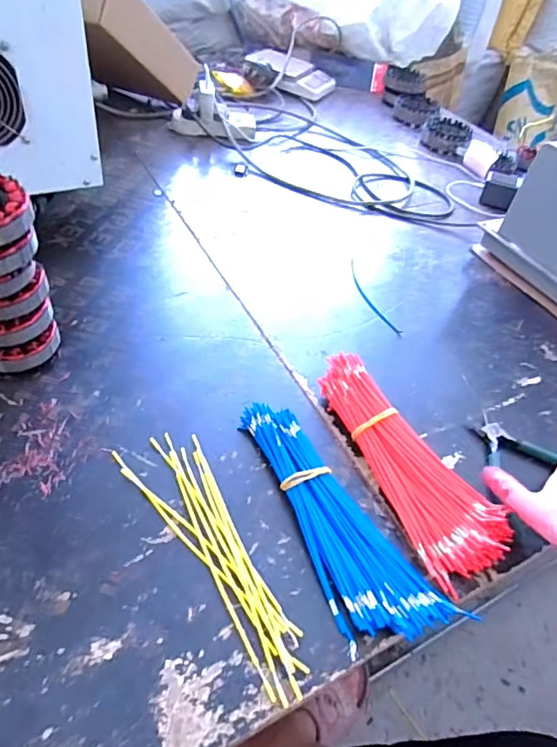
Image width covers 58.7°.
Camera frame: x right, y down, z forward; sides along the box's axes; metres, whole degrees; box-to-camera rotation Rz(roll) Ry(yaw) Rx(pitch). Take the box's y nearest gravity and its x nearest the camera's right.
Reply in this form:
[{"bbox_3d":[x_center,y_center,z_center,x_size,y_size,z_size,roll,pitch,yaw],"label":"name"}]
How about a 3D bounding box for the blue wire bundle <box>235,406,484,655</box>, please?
[{"bbox_3d":[0.043,0.124,0.453,0.086,0.022,0.253,-19,53,-27],"label":"blue wire bundle"}]

